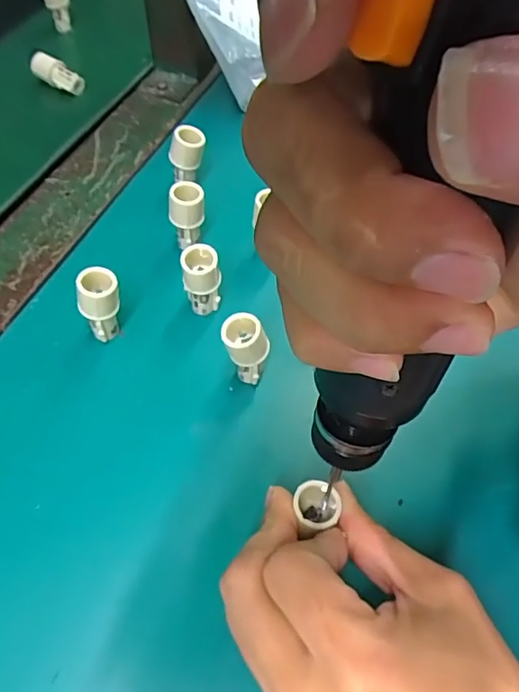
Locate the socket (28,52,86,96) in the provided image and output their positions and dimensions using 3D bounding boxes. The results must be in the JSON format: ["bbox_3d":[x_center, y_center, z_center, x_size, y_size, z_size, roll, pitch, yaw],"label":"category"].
[{"bbox_3d":[-0.164,-0.221,0.438,0.043,0.015,0.016,28,56,-8],"label":"socket"}]

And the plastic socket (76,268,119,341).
[{"bbox_3d":[-0.081,-0.021,0.276,0.020,0.040,0.017,-16,57,-13],"label":"plastic socket"}]

